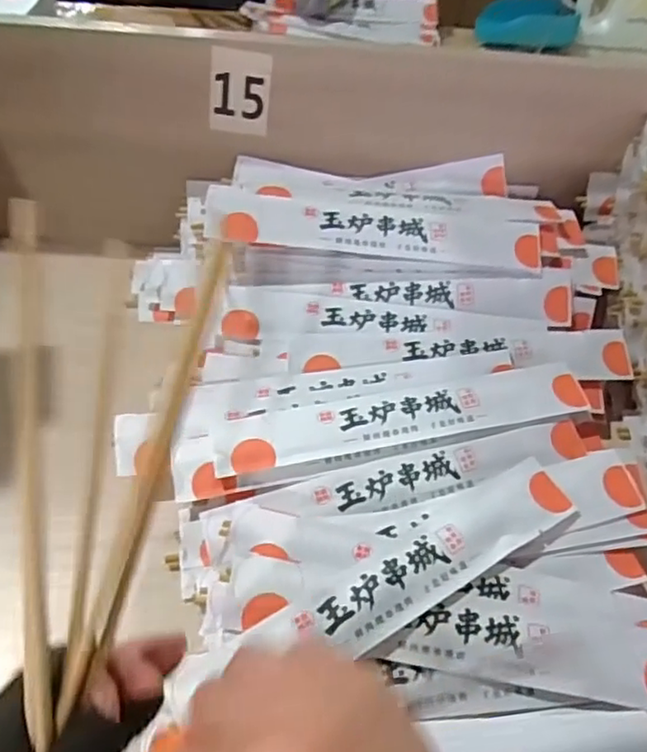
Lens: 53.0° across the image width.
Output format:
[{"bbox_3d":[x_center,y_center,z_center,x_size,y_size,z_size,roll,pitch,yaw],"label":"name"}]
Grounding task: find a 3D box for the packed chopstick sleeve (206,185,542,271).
[{"bbox_3d":[0.045,-0.124,0.542,0.277,0.014,0.056,4,70,-6],"label":"packed chopstick sleeve"}]

